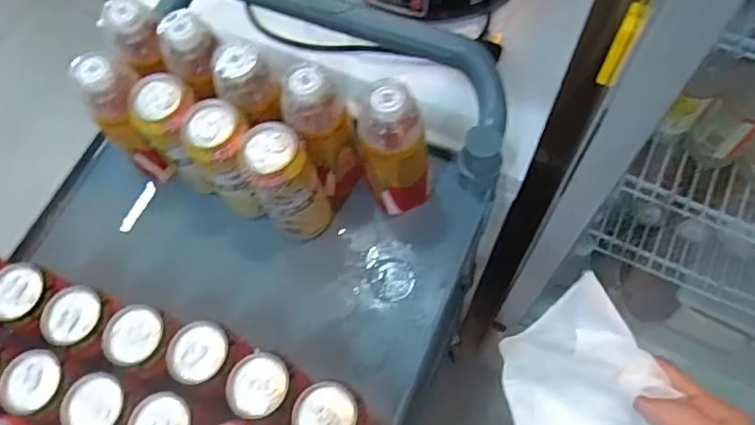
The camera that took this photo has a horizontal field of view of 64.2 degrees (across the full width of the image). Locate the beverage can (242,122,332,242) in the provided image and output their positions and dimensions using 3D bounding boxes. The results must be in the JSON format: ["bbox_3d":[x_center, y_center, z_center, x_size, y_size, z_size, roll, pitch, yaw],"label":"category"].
[{"bbox_3d":[-0.091,-0.026,0.634,0.061,0.164,0.065,-1,67,2],"label":"beverage can"}]

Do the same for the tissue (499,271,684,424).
[{"bbox_3d":[0.118,0.110,0.362,0.022,0.096,0.127,-30,91,-49],"label":"tissue"}]

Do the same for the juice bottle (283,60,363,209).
[{"bbox_3d":[-0.058,-0.074,0.641,0.061,0.188,0.057,-1,67,2],"label":"juice bottle"}]

